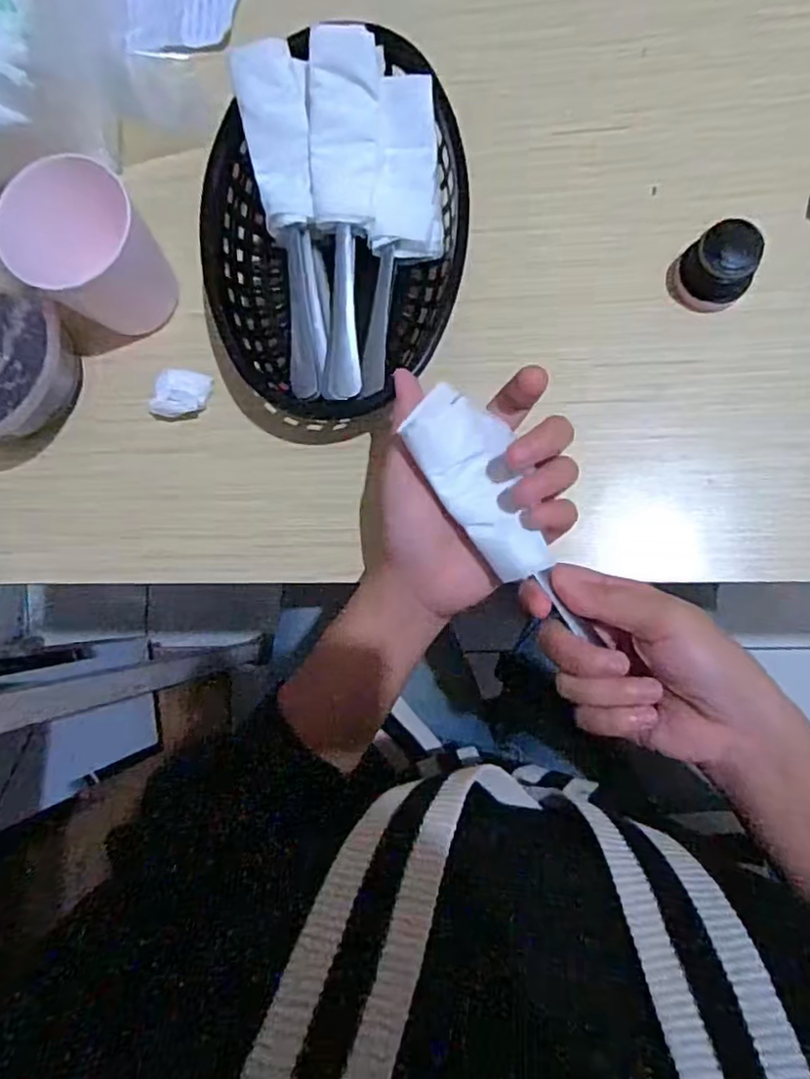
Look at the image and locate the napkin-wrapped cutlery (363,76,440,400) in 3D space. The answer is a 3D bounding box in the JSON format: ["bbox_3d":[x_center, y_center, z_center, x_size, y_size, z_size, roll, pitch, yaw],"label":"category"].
[{"bbox_3d":[-0.004,-0.172,0.357,0.033,0.029,0.174,7,86,7],"label":"napkin-wrapped cutlery"}]

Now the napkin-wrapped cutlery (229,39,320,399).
[{"bbox_3d":[-0.069,-0.180,0.363,0.033,0.019,0.188,-5,98,6],"label":"napkin-wrapped cutlery"}]

